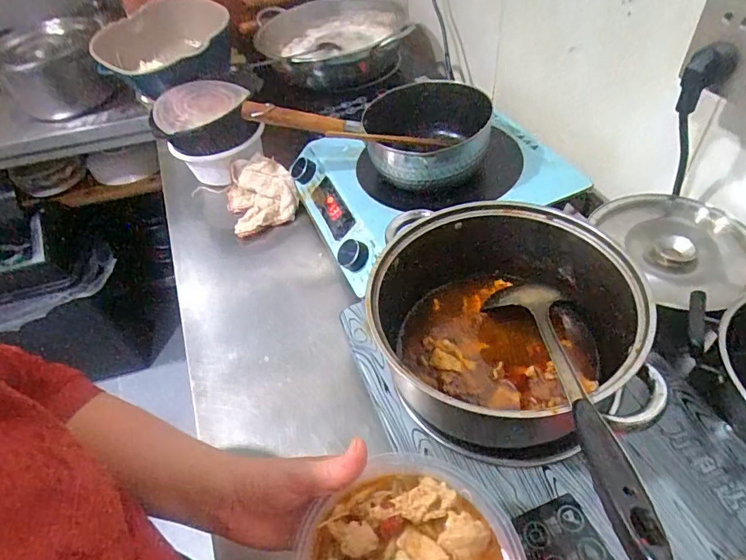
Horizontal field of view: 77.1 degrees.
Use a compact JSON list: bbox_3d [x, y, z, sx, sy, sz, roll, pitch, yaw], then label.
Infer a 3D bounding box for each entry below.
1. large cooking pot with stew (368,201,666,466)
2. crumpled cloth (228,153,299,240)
[{"bbox_3d":[0.128,0.048,0.472,0.239,0.140,0.221,-3,48,4],"label":"large cooking pot with stew"},{"bbox_3d":[-0.194,-0.144,0.808,0.116,0.067,0.142,-21,49,-12],"label":"crumpled cloth"}]

